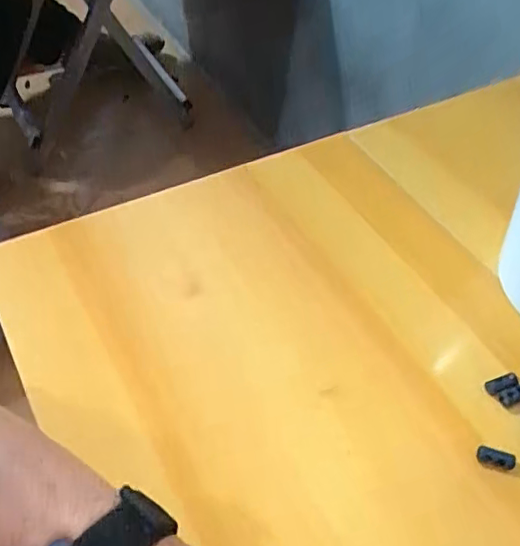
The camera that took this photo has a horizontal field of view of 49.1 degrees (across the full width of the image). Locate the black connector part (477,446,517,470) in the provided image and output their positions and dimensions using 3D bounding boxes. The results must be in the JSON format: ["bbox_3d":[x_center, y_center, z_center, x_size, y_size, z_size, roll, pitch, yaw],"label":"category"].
[{"bbox_3d":[0.121,0.095,0.292,0.018,0.007,0.007,13,51,6],"label":"black connector part"}]

